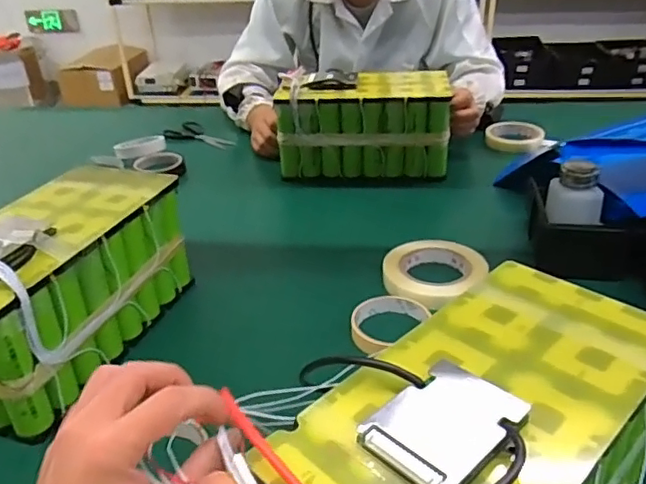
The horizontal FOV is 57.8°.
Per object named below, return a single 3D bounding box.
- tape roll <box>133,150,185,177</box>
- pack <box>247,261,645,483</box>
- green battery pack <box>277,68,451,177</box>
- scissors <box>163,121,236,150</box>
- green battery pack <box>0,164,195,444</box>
[{"bbox_3d":[-0.293,-0.133,1.049,0.080,0.034,0.080,-13,33,-16],"label":"tape roll"},{"bbox_3d":[0.106,0.142,0.381,0.161,0.141,0.274,24,40,37],"label":"pack"},{"bbox_3d":[0.068,-0.197,0.978,0.263,0.155,0.127,1,31,5],"label":"green battery pack"},{"bbox_3d":[-0.246,-0.215,1.171,0.139,0.010,0.075,7,40,-3],"label":"scissors"},{"bbox_3d":[-0.271,0.038,0.606,0.132,0.156,0.279,9,33,19],"label":"green battery pack"}]

